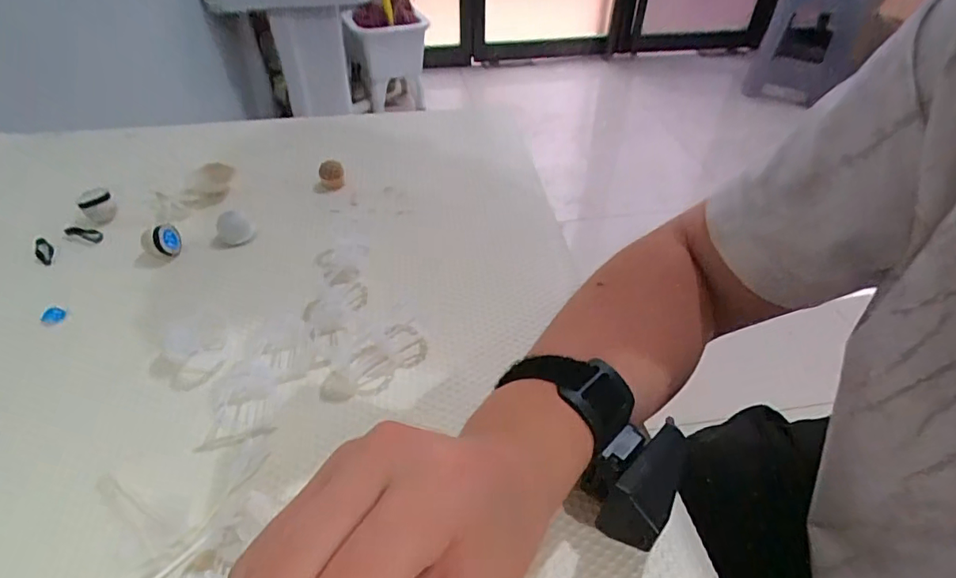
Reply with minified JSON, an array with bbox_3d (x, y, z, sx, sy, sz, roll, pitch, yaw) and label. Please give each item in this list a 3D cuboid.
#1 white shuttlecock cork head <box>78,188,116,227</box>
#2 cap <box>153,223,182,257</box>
[{"bbox_3d":[-0.349,-0.077,0.477,0.026,0.025,0.026,-29,51,-28],"label":"white shuttlecock cork head"},{"bbox_3d":[-0.264,-0.042,0.442,0.017,0.018,0.025,-16,47,-18],"label":"cap"}]

